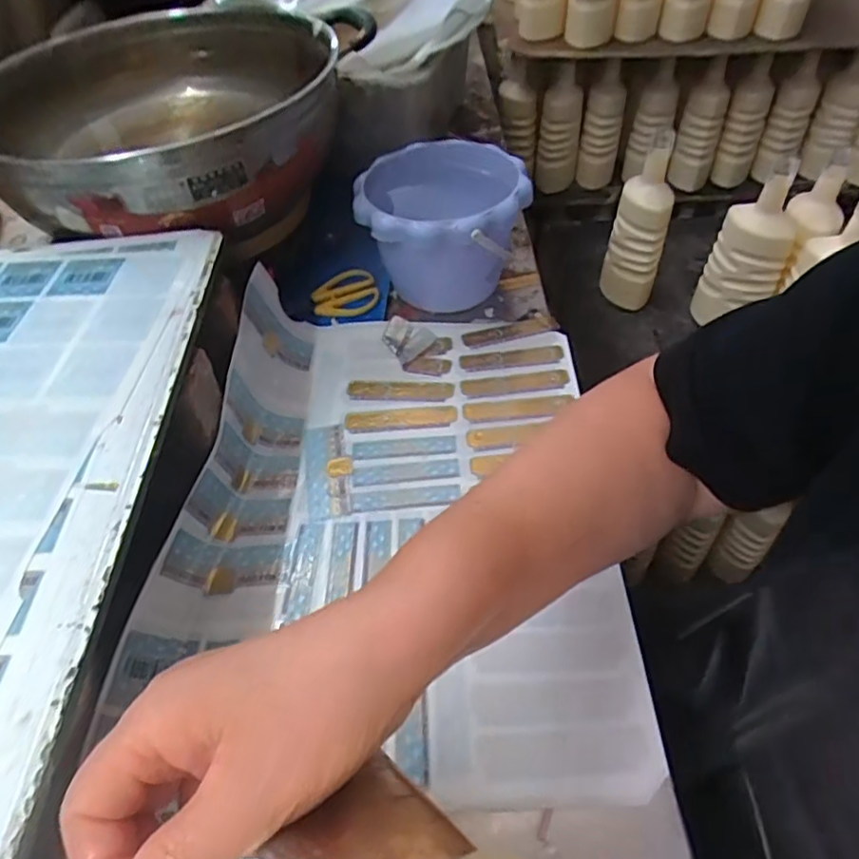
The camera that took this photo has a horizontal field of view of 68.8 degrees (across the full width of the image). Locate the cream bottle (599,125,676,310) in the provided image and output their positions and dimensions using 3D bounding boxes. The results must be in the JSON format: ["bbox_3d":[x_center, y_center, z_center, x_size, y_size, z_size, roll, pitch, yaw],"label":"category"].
[{"bbox_3d":[0.317,-0.306,0.949,0.079,0.245,0.075,11,50,11],"label":"cream bottle"}]

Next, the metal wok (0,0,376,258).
[{"bbox_3d":[-0.232,-0.275,0.557,0.300,0.112,0.289,18,56,19],"label":"metal wok"}]

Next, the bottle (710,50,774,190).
[{"bbox_3d":[0.636,-0.617,1.262,0.073,0.256,0.074,19,52,17],"label":"bottle"}]

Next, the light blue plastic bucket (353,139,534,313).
[{"bbox_3d":[0.012,-0.185,0.592,0.150,0.119,0.150,-1,49,1],"label":"light blue plastic bucket"}]

